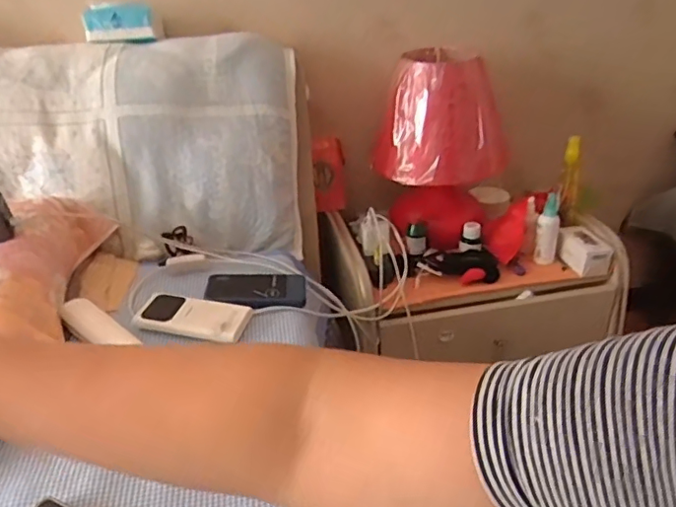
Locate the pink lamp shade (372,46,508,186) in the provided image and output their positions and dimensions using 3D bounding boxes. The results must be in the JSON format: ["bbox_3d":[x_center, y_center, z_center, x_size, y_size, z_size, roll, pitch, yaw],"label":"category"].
[{"bbox_3d":[0.188,-0.257,1.031,0.228,0.203,0.182,0,30,3],"label":"pink lamp shade"}]

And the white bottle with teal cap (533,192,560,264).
[{"bbox_3d":[0.396,-0.044,1.038,0.042,0.123,0.040,11,32,20],"label":"white bottle with teal cap"}]

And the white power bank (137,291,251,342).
[{"bbox_3d":[-0.198,0.086,0.748,0.147,0.018,0.077,5,31,12],"label":"white power bank"}]

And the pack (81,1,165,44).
[{"bbox_3d":[-0.375,-0.400,0.967,0.127,0.074,0.039,-9,31,-13],"label":"pack"}]

